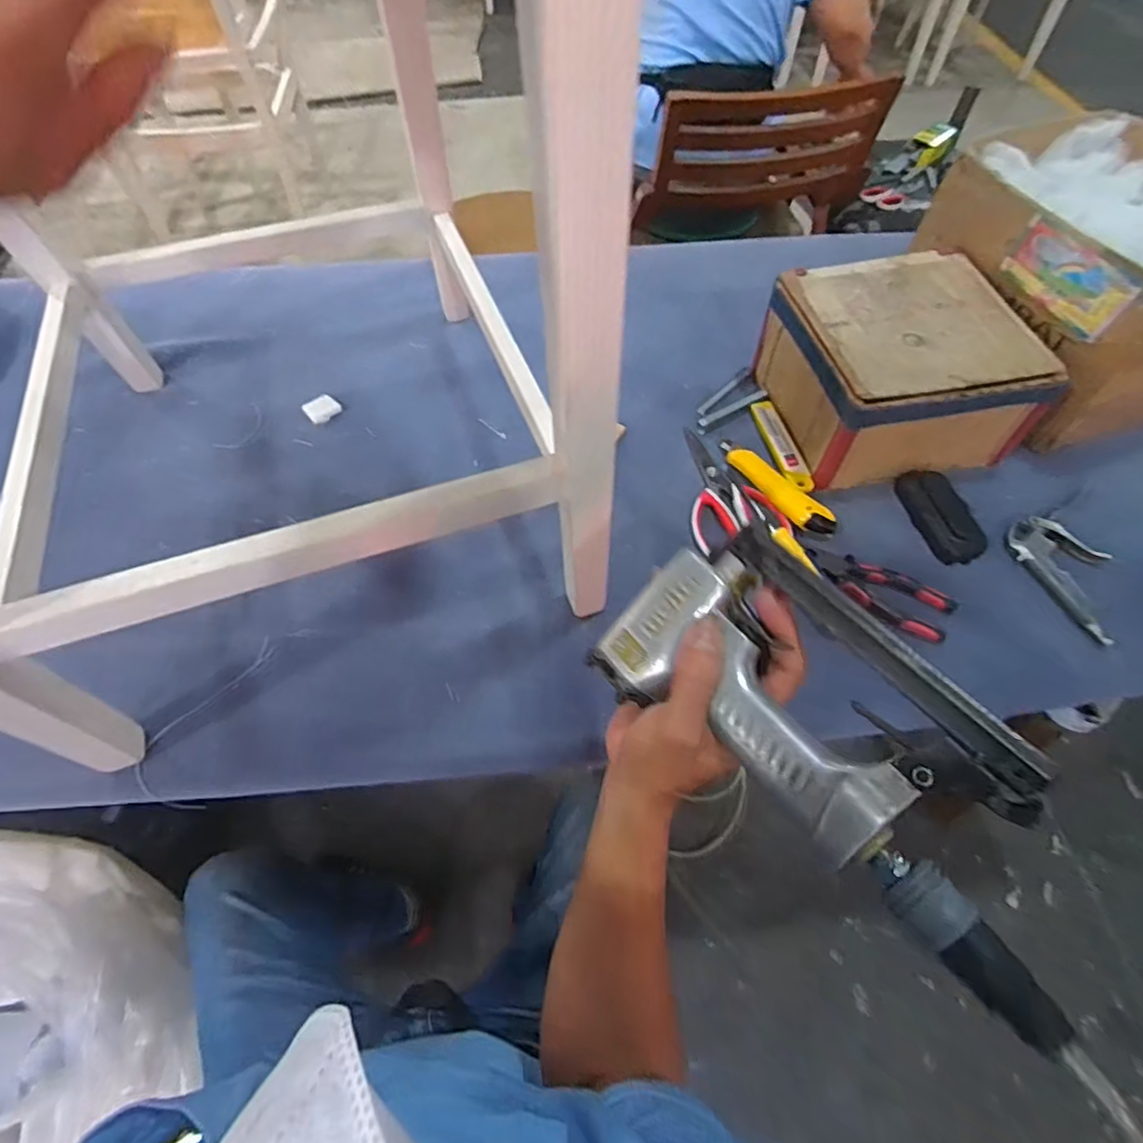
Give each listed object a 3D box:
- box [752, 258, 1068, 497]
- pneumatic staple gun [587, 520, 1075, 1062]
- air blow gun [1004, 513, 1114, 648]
[{"bbox_3d":[0.355,-0.226,0.663,0.227,0.120,0.223,-10,59,-6],"label":"box"},{"bbox_3d":[0.133,0.081,0.303,0.242,0.050,0.116,42,97,32],"label":"pneumatic staple gun"},{"bbox_3d":[0.502,0.007,0.603,0.083,0.029,0.141,-13,59,-8],"label":"air blow gun"}]

